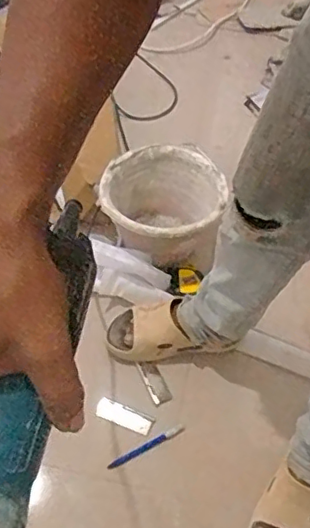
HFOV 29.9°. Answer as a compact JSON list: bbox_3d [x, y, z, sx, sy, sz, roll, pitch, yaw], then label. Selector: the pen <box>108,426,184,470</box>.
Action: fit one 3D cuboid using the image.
[{"bbox_3d":[-0.015,0.320,1.013,0.142,0.010,0.013,-23,57,-21],"label":"pen"}]

